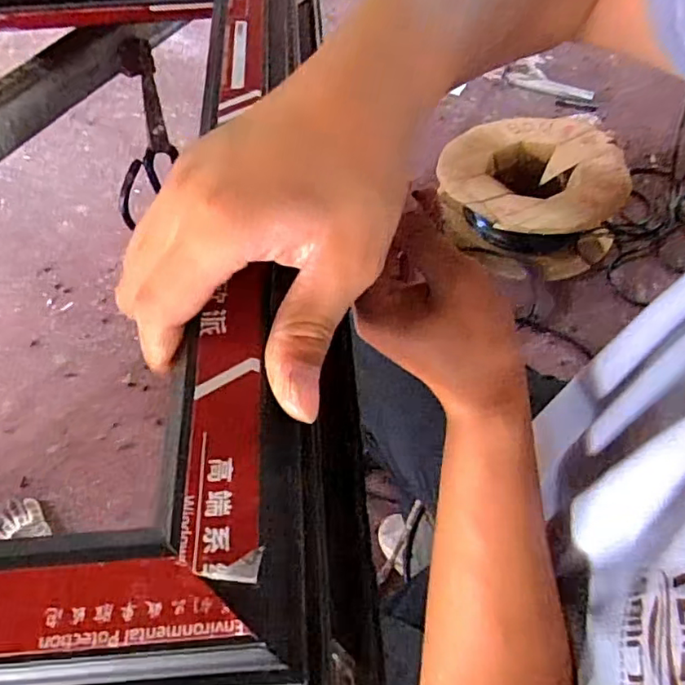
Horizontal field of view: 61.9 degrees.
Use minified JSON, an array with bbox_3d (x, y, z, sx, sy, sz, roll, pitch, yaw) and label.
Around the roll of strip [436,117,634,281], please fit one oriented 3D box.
[{"bbox_3d":[0.503,-0.414,1.527,0.459,0.166,0.450,-1,56,2],"label":"roll of strip"}]

